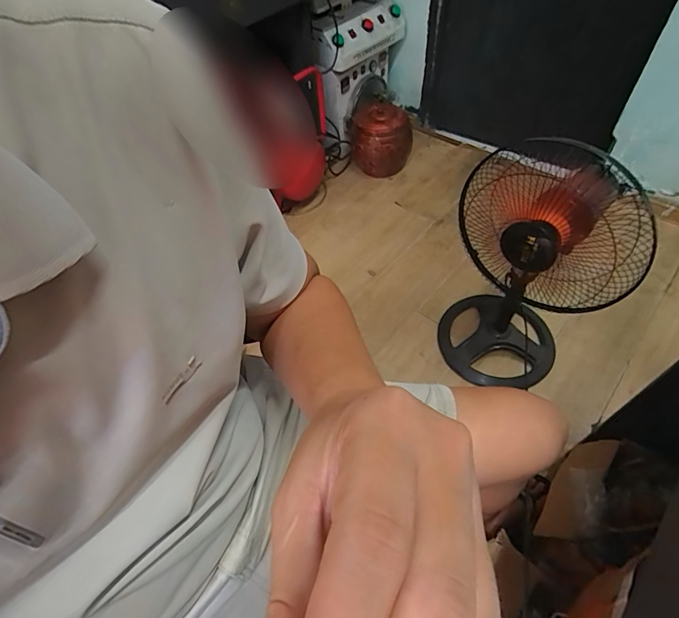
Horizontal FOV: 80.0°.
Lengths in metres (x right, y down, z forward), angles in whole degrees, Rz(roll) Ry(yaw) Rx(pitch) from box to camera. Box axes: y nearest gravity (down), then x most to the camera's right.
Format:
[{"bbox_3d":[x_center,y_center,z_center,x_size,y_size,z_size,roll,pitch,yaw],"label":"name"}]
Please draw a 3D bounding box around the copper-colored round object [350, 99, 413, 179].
[{"bbox_3d":[0.175,-0.699,1.699,0.248,0.250,0.269,1,53,6],"label":"copper-colored round object"}]

